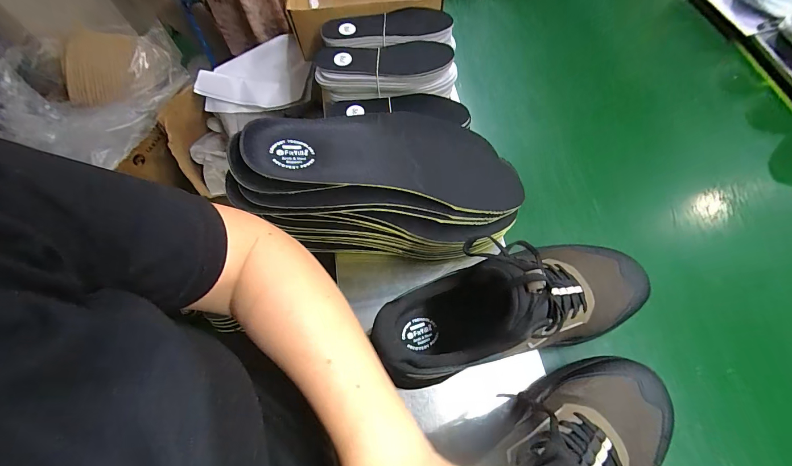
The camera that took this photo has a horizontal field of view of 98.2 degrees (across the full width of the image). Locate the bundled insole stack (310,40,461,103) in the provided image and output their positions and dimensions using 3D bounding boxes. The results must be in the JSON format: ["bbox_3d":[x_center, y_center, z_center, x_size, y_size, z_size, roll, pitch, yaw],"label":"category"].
[{"bbox_3d":[-0.014,-0.248,0.529,0.213,0.054,0.078,-7,65,0],"label":"bundled insole stack"}]

